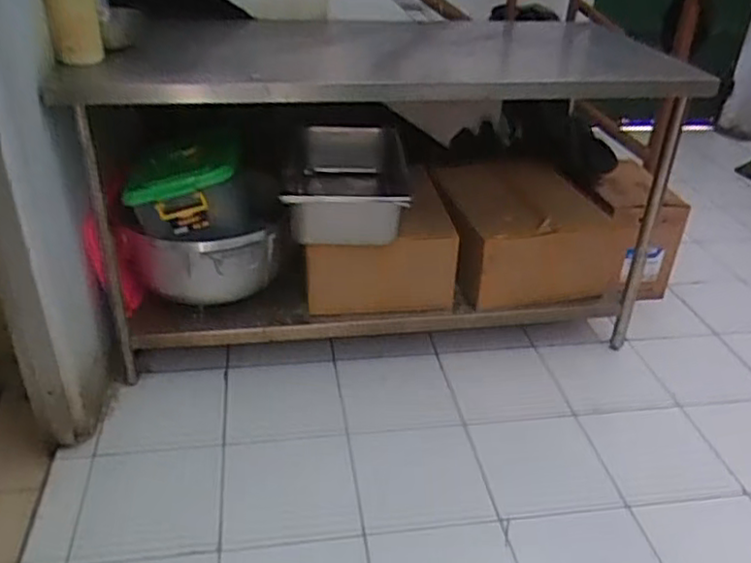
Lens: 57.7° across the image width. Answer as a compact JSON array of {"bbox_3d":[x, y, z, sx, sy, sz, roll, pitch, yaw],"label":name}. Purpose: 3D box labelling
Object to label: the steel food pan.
[{"bbox_3d":[-0.079,-0.251,1.855,0.350,0.183,0.485,4,32,2],"label":"steel food pan"}]

